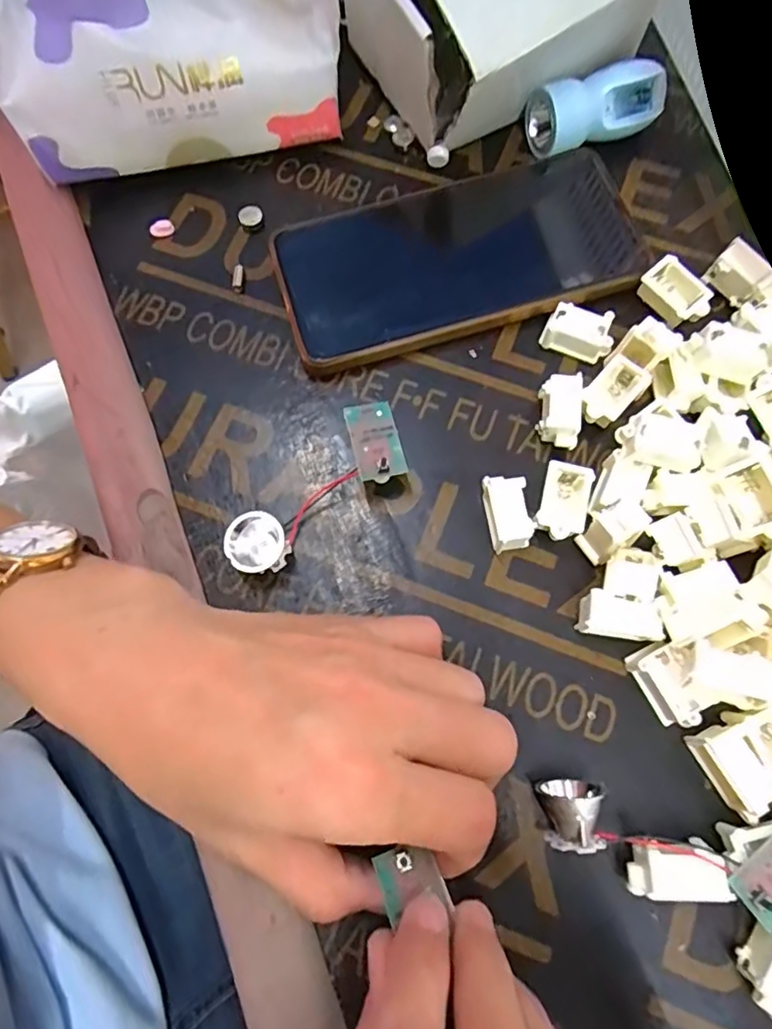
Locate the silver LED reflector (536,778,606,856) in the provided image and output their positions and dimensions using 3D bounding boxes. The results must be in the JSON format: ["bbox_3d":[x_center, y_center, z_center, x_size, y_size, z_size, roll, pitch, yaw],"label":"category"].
[{"bbox_3d":[0.062,0.100,0.188,0.019,0.020,0.020,-9,73,-2],"label":"silver LED reflector"}]

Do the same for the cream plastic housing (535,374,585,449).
[{"bbox_3d":[0.071,-0.042,0.233,0.017,0.016,0.028,7,73,3],"label":"cream plastic housing"}]

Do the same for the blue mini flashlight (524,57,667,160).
[{"bbox_3d":[0.098,-0.197,0.272,0.066,0.031,0.030,-19,74,-5],"label":"blue mini flashlight"}]

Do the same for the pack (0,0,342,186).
[{"bbox_3d":[-0.098,-0.213,0.244,0.142,0.099,0.062,-14,73,-3],"label":"pack"}]

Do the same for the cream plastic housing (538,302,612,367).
[{"bbox_3d":[0.084,-0.080,0.244,0.029,0.014,0.016,20,74,7],"label":"cream plastic housing"}]

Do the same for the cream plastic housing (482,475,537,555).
[{"bbox_3d":[0.047,0.001,0.220,0.017,0.017,0.027,-7,73,-1],"label":"cream plastic housing"}]

